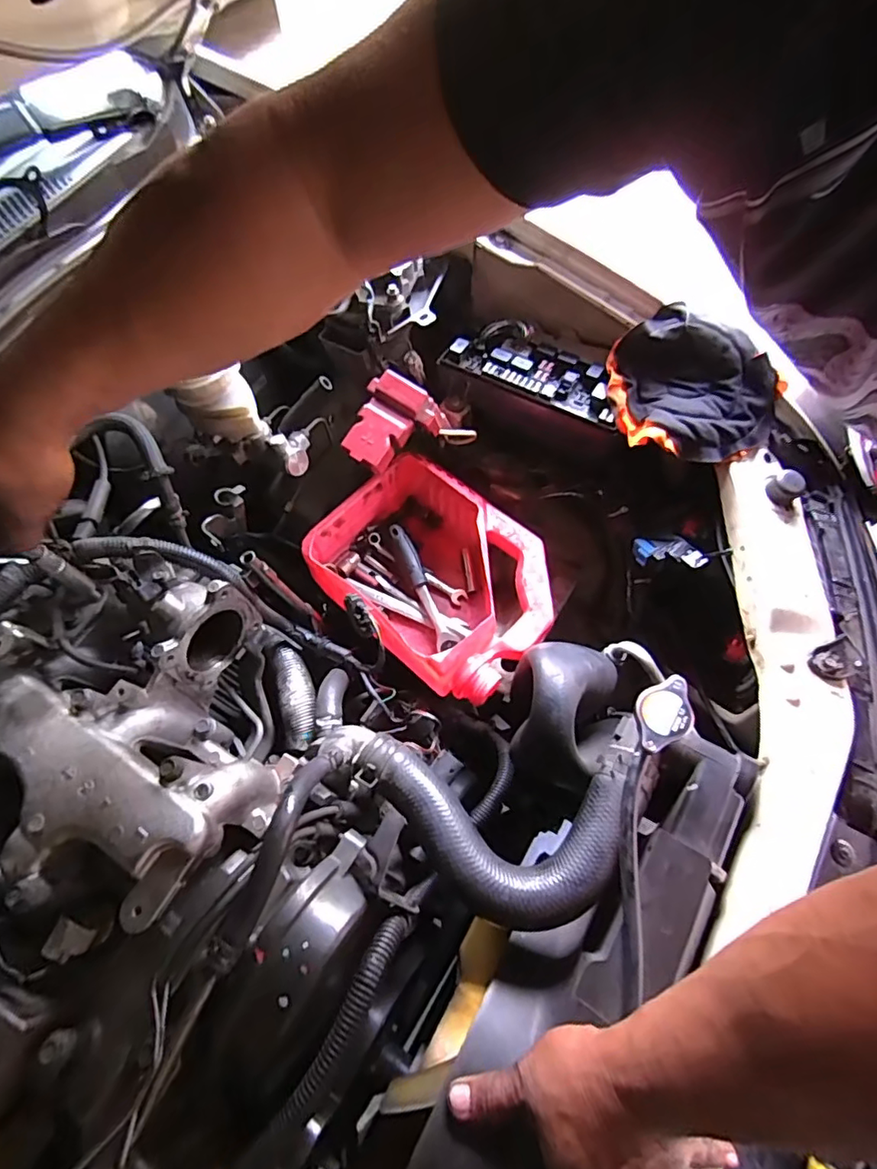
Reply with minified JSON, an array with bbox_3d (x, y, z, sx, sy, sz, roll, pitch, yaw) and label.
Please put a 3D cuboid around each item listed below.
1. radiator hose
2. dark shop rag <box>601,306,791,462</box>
[{"bbox_3d":[0.039,0.192,0.435,0.216,0.053,0.126,4,64,4],"label":"radiator hose"},{"bbox_3d":[0.267,-0.206,0.580,0.182,0.050,0.150,21,90,7],"label":"dark shop rag"}]

